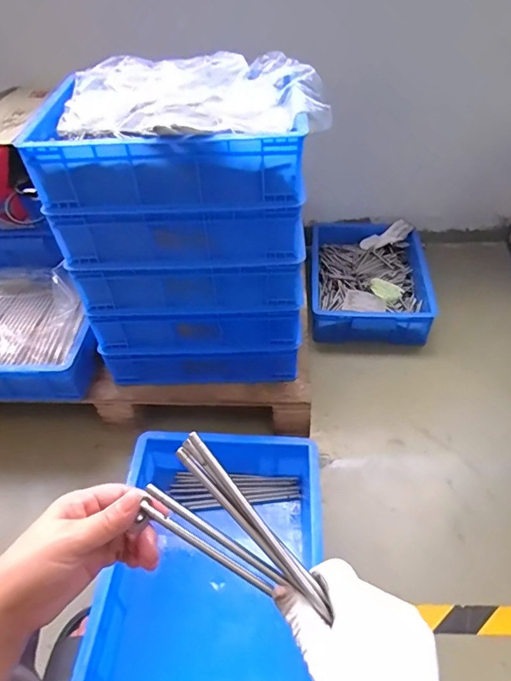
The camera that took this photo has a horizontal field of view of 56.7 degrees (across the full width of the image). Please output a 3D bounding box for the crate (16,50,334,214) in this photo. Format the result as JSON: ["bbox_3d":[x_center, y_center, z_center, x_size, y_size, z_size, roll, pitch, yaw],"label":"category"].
[{"bbox_3d":[-0.112,-0.336,0.750,0.413,0.142,0.268,-2,45,2],"label":"crate"}]

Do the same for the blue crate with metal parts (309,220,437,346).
[{"bbox_3d":[0.314,-0.172,1.335,0.318,0.115,0.400,2,45,6],"label":"blue crate with metal parts"}]

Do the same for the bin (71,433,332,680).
[{"bbox_3d":[-0.053,0.345,0.711,0.298,0.157,0.415,1,45,5],"label":"bin"}]

